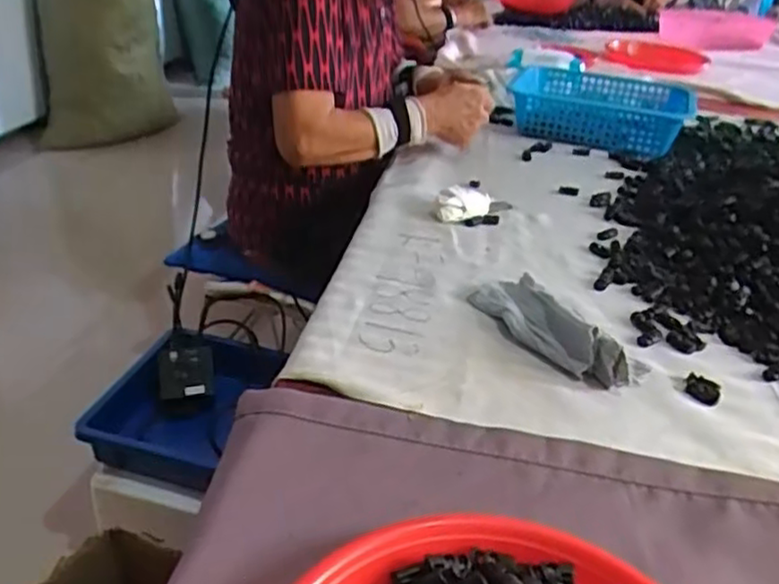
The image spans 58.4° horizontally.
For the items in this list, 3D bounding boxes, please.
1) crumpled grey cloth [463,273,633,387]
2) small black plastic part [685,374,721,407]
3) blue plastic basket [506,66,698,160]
[{"bbox_3d":[0.151,0.026,0.648,0.066,0.041,0.183,-13,36,-27],"label":"crumpled grey cloth"},{"bbox_3d":[0.269,0.083,0.600,0.019,0.014,0.030,-24,42,-38],"label":"small black plastic part"},{"bbox_3d":[0.367,-0.325,1.221,0.295,0.067,0.253,16,33,17],"label":"blue plastic basket"}]

